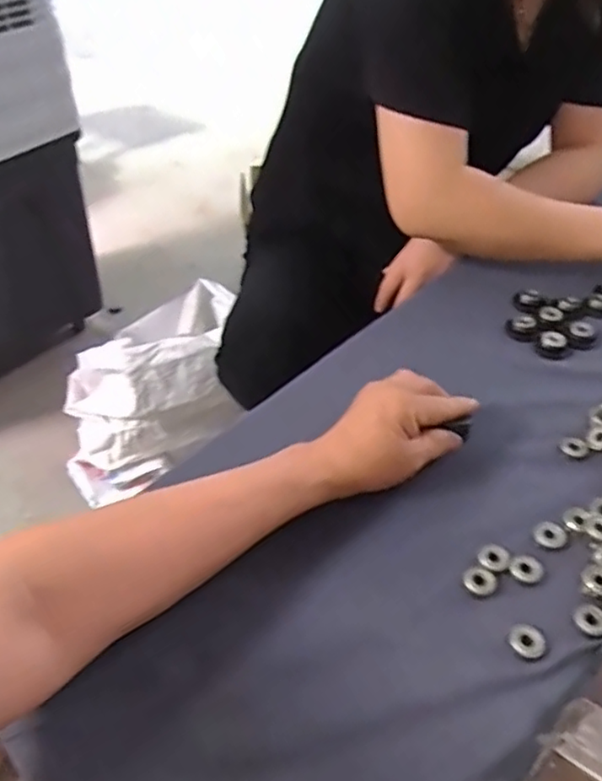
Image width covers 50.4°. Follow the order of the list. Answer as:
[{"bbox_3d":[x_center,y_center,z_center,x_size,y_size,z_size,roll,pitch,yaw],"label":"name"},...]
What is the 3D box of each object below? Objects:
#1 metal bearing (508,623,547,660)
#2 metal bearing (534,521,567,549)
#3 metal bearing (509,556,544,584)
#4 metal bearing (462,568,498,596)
[{"bbox_3d":[0.142,0.156,0.400,0.021,0.004,0.021,2,42,-2],"label":"metal bearing"},{"bbox_3d":[0.178,0.103,0.456,0.021,0.004,0.022,2,42,-2],"label":"metal bearing"},{"bbox_3d":[0.155,0.121,0.436,0.022,0.004,0.020,2,42,-2],"label":"metal bearing"},{"bbox_3d":[0.120,0.127,0.429,0.020,0.004,0.020,2,42,-2],"label":"metal bearing"}]

